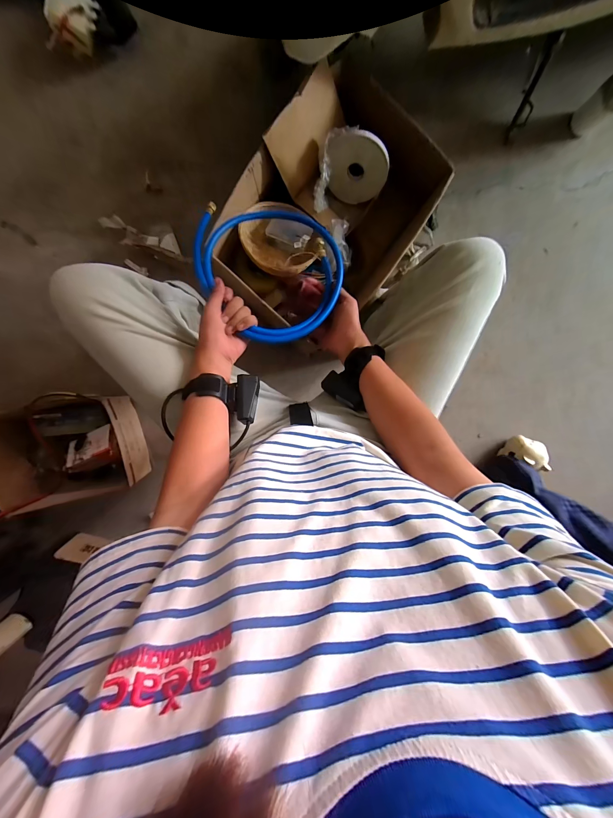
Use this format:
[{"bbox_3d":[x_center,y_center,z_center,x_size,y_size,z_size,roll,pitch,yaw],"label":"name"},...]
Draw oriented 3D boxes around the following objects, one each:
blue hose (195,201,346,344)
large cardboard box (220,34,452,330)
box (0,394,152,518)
[{"bbox_3d":[-0.059,-0.238,0.496,0.243,0.043,0.268,-5,82,-9],"label":"blue hose"},{"bbox_3d":[0.055,-0.488,0.781,0.407,0.191,0.547,34,93,-9],"label":"large cardboard box"},{"bbox_3d":[-0.628,0.105,0.796,0.320,0.155,0.281,-9,98,-4],"label":"box"}]

